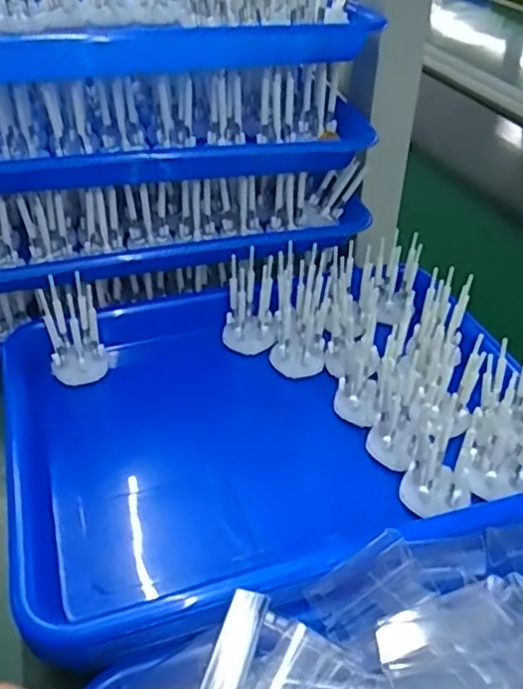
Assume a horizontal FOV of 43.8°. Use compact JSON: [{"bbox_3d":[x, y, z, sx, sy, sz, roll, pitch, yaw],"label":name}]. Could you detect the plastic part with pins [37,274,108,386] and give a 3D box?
[{"bbox_3d":[-0.130,-0.009,0.452,0.038,0.067,0.040,-11,41,-16],"label":"plastic part with pins"}]

